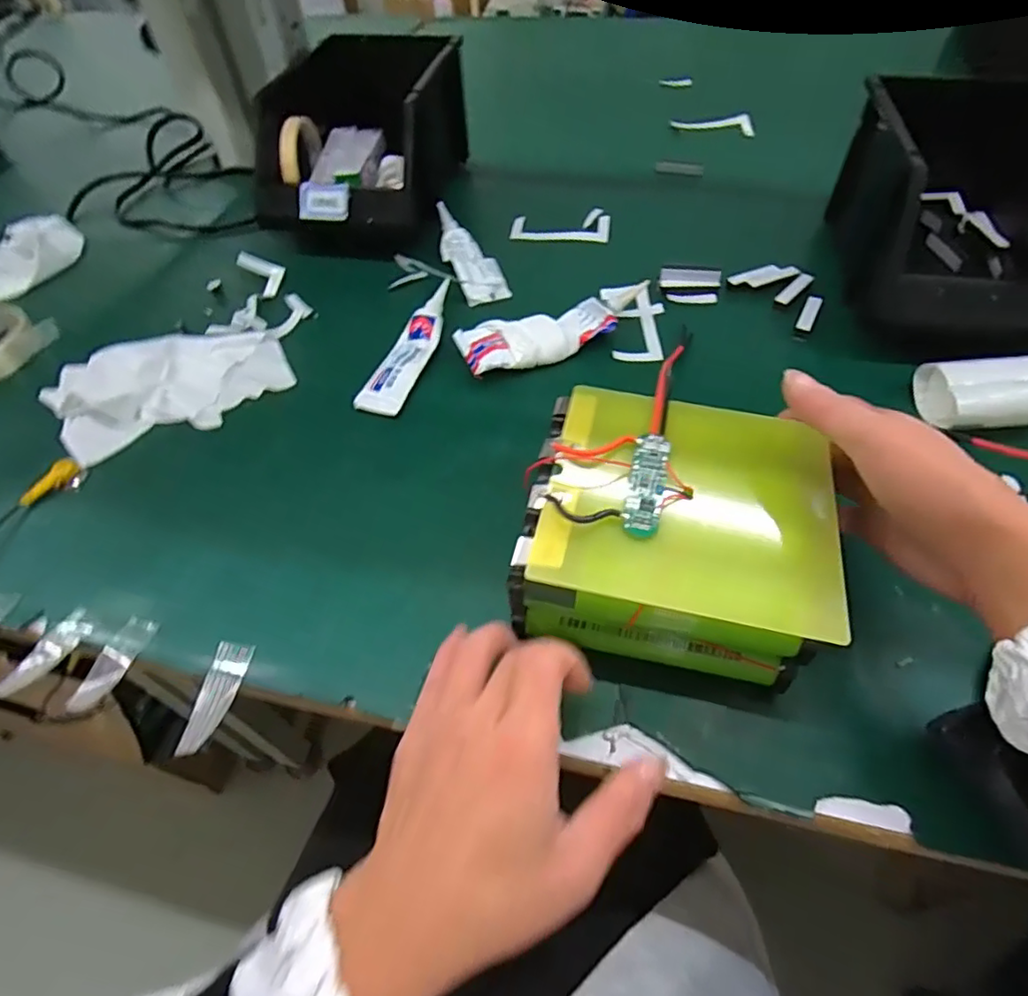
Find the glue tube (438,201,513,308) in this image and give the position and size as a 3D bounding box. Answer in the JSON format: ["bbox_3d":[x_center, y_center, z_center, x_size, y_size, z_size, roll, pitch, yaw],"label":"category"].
[{"bbox_3d":[-0.048,-0.241,0.578,0.044,0.026,0.141,-20,54,-12],"label":"glue tube"}]

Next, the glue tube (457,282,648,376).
[{"bbox_3d":[0.039,-0.142,0.491,0.172,0.029,0.051,-18,54,-10],"label":"glue tube"}]

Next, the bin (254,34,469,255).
[{"bbox_3d":[-0.149,-0.372,0.625,0.153,0.131,0.265,10,54,11],"label":"bin"}]

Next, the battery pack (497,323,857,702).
[{"bbox_3d":[0.086,0.008,0.319,0.148,0.068,0.142,10,51,11],"label":"battery pack"}]

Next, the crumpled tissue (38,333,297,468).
[{"bbox_3d":[-0.274,-0.094,0.467,0.176,0.031,0.099,-22,54,-13],"label":"crumpled tissue"}]

